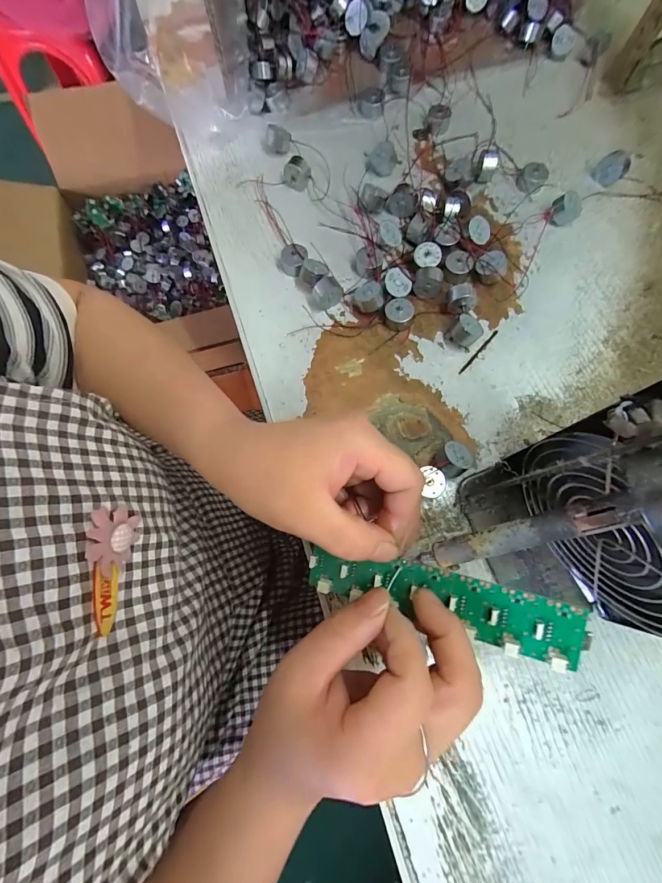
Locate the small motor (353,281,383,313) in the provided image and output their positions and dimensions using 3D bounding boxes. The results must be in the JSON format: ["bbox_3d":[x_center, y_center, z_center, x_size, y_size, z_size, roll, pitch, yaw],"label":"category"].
[{"bbox_3d":[0.032,-0.122,0.299,0.023,0.015,0.026,-6,74,0],"label":"small motor"}]

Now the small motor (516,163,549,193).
[{"bbox_3d":[0.188,-0.245,0.331,0.025,0.015,0.021,23,76,7],"label":"small motor"}]

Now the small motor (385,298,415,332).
[{"bbox_3d":[0.057,-0.106,0.296,0.024,0.015,0.022,0,74,1],"label":"small motor"}]

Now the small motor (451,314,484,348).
[{"bbox_3d":[0.110,-0.088,0.286,0.022,0.020,0.017,31,77,9],"label":"small motor"}]

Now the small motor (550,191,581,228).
[{"bbox_3d":[0.210,-0.207,0.317,0.024,0.020,0.019,36,78,10],"label":"small motor"}]

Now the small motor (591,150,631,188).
[{"bbox_3d":[0.259,-0.251,0.327,0.026,0.020,0.021,36,78,10],"label":"small motor"}]

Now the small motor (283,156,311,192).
[{"bbox_3d":[-0.031,-0.252,0.332,0.022,0.019,0.018,-32,76,-8],"label":"small motor"}]

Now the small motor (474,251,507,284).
[{"bbox_3d":[0.136,-0.148,0.303,0.024,0.017,0.025,0,74,1],"label":"small motor"}]

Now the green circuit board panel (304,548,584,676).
[{"bbox_3d":[0.052,0.082,0.185,0.135,0.008,0.030,7,74,20],"label":"green circuit board panel"}]

